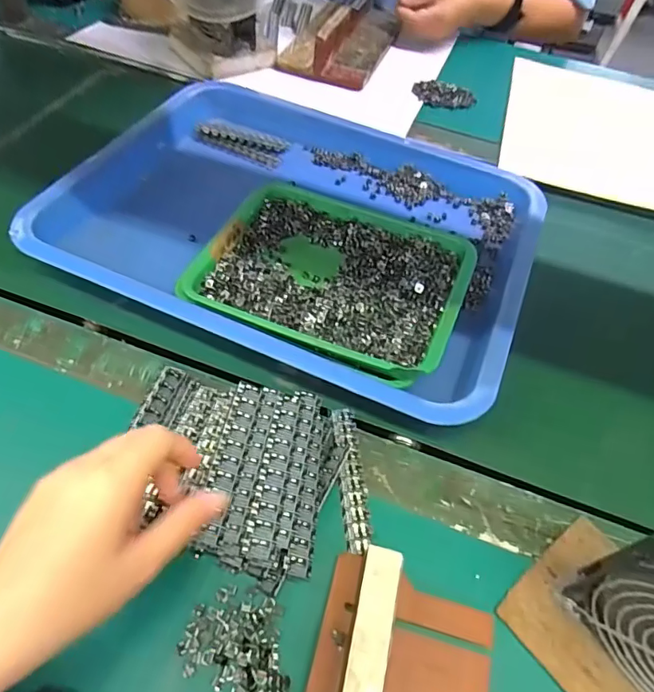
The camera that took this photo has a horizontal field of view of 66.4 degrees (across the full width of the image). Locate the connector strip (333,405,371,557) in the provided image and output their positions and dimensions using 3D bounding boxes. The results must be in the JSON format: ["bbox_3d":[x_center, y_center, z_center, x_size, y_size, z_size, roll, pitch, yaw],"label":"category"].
[{"bbox_3d":[0.018,0.092,0.356,0.018,0.004,0.106,-1,54,-7],"label":"connector strip"}]

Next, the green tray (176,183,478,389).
[{"bbox_3d":[0.007,-0.059,0.441,0.214,0.041,0.173,23,55,10],"label":"green tray"}]

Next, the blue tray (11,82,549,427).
[{"bbox_3d":[-0.020,-0.130,0.495,0.437,0.041,0.353,24,55,11],"label":"blue tray"}]

